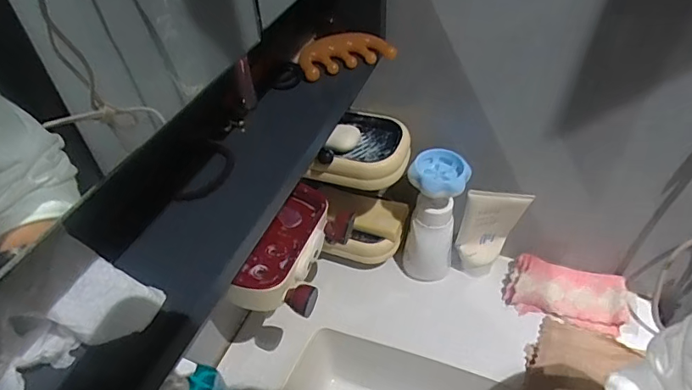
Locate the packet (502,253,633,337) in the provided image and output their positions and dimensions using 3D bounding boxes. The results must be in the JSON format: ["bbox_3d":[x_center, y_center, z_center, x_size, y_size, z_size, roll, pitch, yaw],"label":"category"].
[{"bbox_3d":[0.288,0.128,0.624,0.143,0.034,0.077,13,46,16],"label":"packet"}]

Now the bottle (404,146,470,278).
[{"bbox_3d":[0.114,0.033,0.621,0.064,0.187,0.060,12,46,14],"label":"bottle"}]

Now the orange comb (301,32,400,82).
[{"bbox_3d":[-0.003,-0.146,0.479,0.092,0.018,0.055,-17,46,-14],"label":"orange comb"}]

